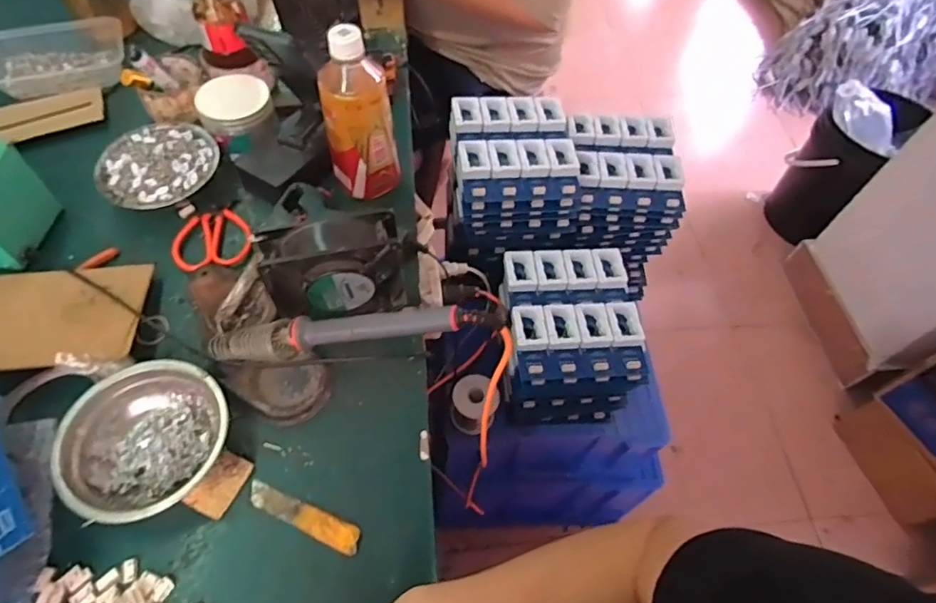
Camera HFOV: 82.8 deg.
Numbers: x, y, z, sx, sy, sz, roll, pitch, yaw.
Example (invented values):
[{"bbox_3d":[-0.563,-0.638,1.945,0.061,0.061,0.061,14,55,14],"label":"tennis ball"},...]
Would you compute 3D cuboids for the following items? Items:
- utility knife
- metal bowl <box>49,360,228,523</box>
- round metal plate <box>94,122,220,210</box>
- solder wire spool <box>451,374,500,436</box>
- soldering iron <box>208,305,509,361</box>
[{"bbox_3d":[-0.135,0.175,0.433,0.102,0.006,0.020,22,59,11],"label":"utility knife"},{"bbox_3d":[-0.265,0.114,0.441,0.119,0.039,0.126,1,58,-2],"label":"metal bowl"},{"bbox_3d":[-0.349,-0.157,0.596,0.125,0.011,0.126,-23,62,-15],"label":"round metal plate"},{"bbox_3d":[0.009,0.152,0.780,0.064,0.070,0.062,1,58,-2],"label":"solder wire spool"},{"bbox_3d":[-0.097,0.024,0.401,0.248,0.032,0.030,-7,56,15],"label":"soldering iron"}]

